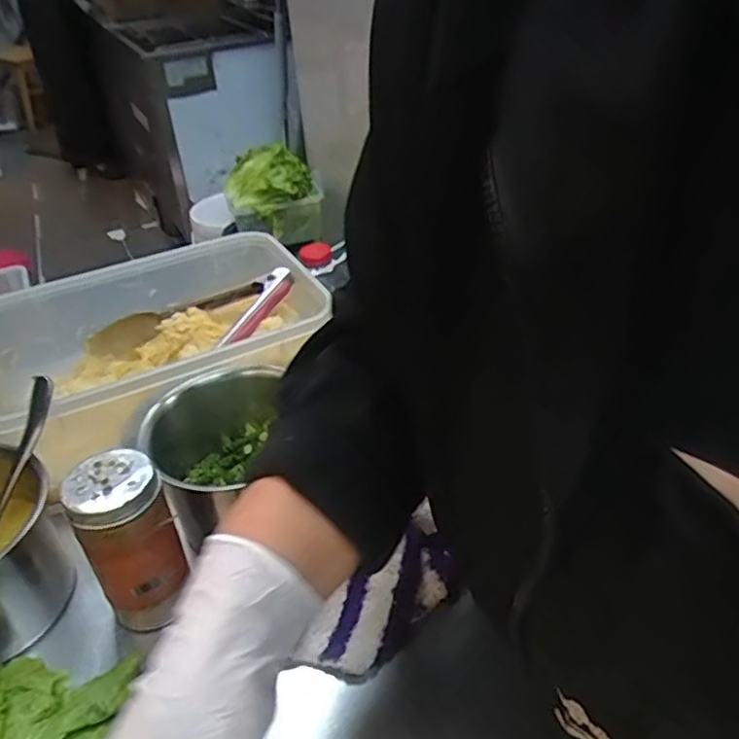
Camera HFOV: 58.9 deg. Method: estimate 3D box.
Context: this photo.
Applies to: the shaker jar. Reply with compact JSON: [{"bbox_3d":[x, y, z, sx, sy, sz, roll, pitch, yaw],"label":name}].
[{"bbox_3d":[-0.158,0.115,0.437,0.056,0.116,0.053,-4,38,3],"label":"shaker jar"}]

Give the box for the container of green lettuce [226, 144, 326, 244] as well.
[{"bbox_3d":[-0.242,-0.435,1.671,0.241,0.200,0.173,-7,38,-2],"label":"container of green lettuce"}]

